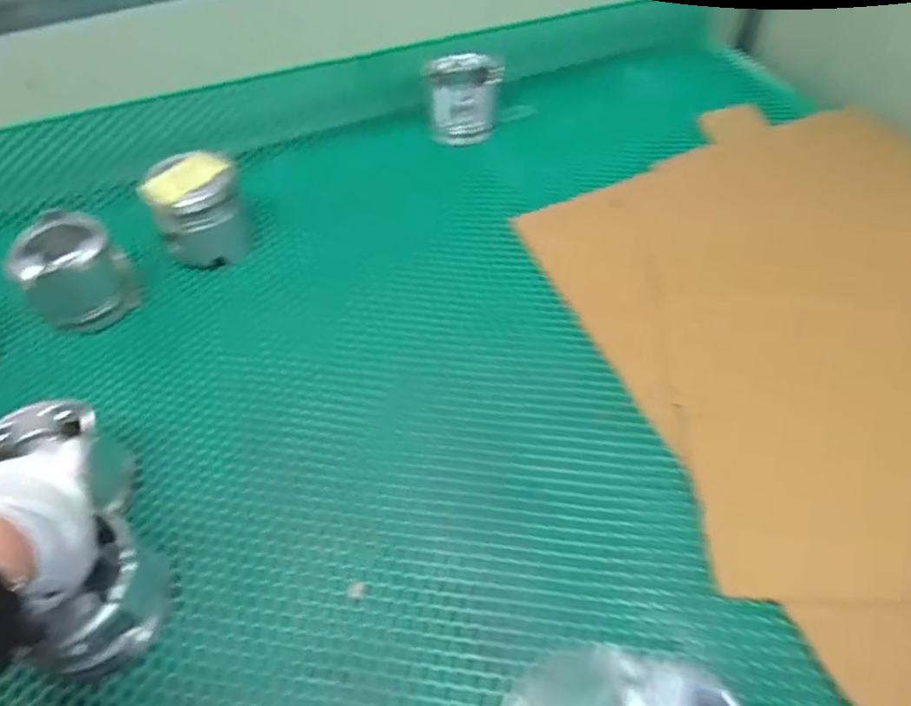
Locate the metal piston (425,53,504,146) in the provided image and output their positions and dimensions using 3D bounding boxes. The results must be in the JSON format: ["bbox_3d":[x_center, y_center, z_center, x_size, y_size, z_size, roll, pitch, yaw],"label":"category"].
[{"bbox_3d":[0.011,-0.332,0.861,0.089,0.088,0.070,-8,50,-2],"label":"metal piston"}]

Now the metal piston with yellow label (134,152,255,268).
[{"bbox_3d":[-0.280,-0.153,0.715,0.100,0.095,0.089,-18,52,-10],"label":"metal piston with yellow label"}]

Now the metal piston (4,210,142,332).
[{"bbox_3d":[-0.394,-0.078,0.677,0.091,0.093,0.097,35,61,28],"label":"metal piston"}]

